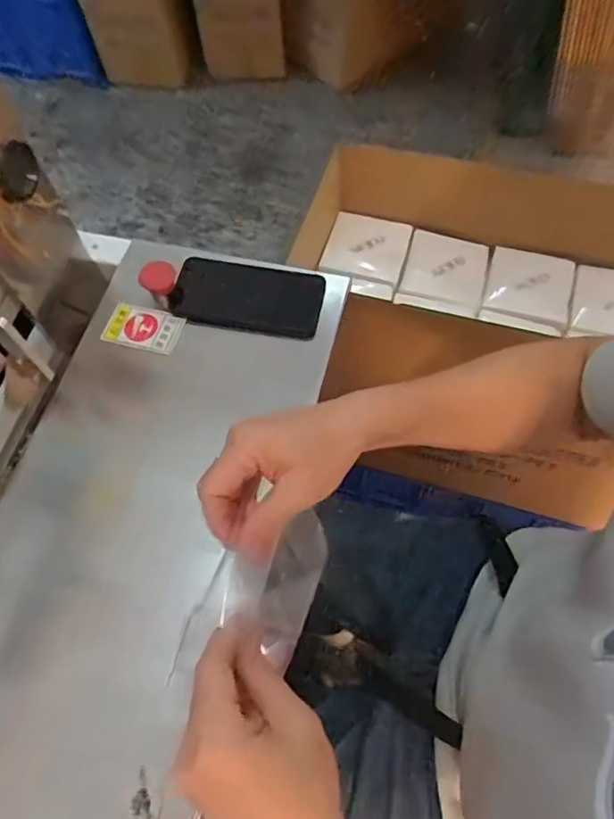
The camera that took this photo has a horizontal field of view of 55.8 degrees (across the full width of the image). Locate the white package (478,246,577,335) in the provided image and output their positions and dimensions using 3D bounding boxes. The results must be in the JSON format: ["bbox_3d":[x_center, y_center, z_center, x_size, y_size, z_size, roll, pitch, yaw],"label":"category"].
[{"bbox_3d":[0.316,-0.174,0.824,0.114,0.028,0.139,16,66,10],"label":"white package"}]

